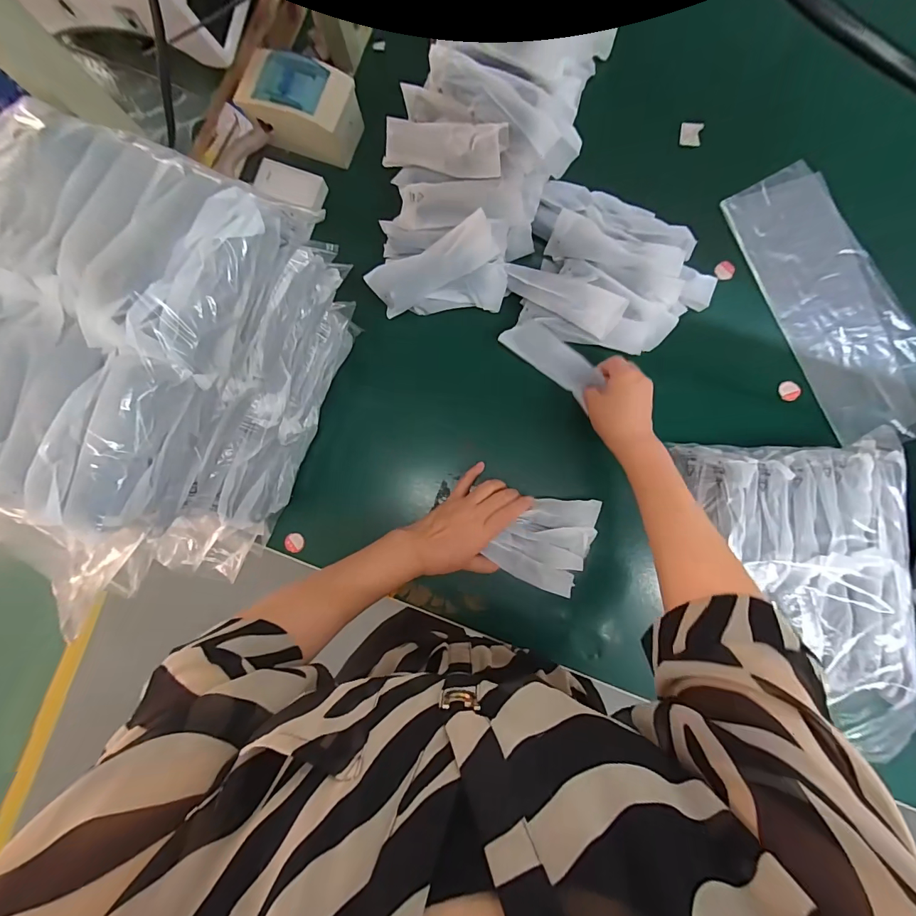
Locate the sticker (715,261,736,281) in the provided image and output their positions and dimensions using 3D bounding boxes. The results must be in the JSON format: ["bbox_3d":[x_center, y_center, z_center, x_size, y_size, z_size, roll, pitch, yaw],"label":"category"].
[{"bbox_3d":[0.343,-0.242,0.530,0.024,0.007,0.026,1,96,8],"label":"sticker"}]

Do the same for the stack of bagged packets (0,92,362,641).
[{"bbox_3d":[-0.258,-0.071,0.383,0.182,0.275,0.315,25,88,4],"label":"stack of bagged packets"}]

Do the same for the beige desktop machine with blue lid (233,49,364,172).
[{"bbox_3d":[-0.201,-0.452,0.533,0.139,0.073,0.086,26,88,4],"label":"beige desktop machine with blue lid"}]

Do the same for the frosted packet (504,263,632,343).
[{"bbox_3d":[0.121,-0.192,0.485,0.143,0.023,0.050,33,89,21],"label":"frosted packet"}]

